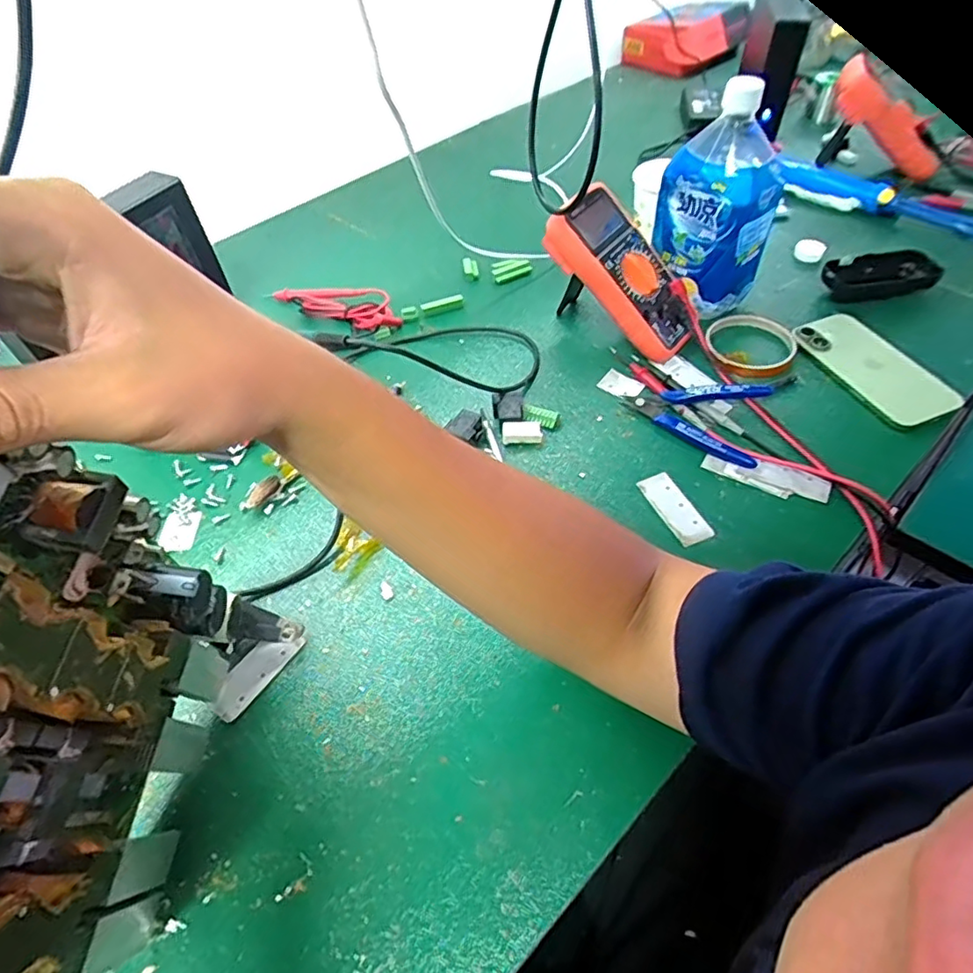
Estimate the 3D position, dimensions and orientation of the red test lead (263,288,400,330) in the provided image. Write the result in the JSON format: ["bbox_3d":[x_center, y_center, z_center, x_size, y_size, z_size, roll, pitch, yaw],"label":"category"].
[{"bbox_3d":[-0.172,-0.209,0.657,0.172,0.018,0.049,19,55,17],"label":"red test lead"}]

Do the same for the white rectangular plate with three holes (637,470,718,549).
[{"bbox_3d":[0.150,0.017,0.467,0.027,0.004,0.069,-19,53,-12],"label":"white rectangular plate with three holes"}]

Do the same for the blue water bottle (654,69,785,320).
[{"bbox_3d":[0.217,-0.265,0.558,0.102,0.202,0.103,17,54,15],"label":"blue water bottle"}]

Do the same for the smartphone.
[{"bbox_3d":[0.358,-0.113,0.542,0.072,0.011,0.141,-21,54,-9],"label":"smartphone"}]

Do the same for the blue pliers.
[{"bbox_3d":[0.179,-0.065,0.509,0.114,0.032,0.077,14,54,13],"label":"blue pliers"}]

